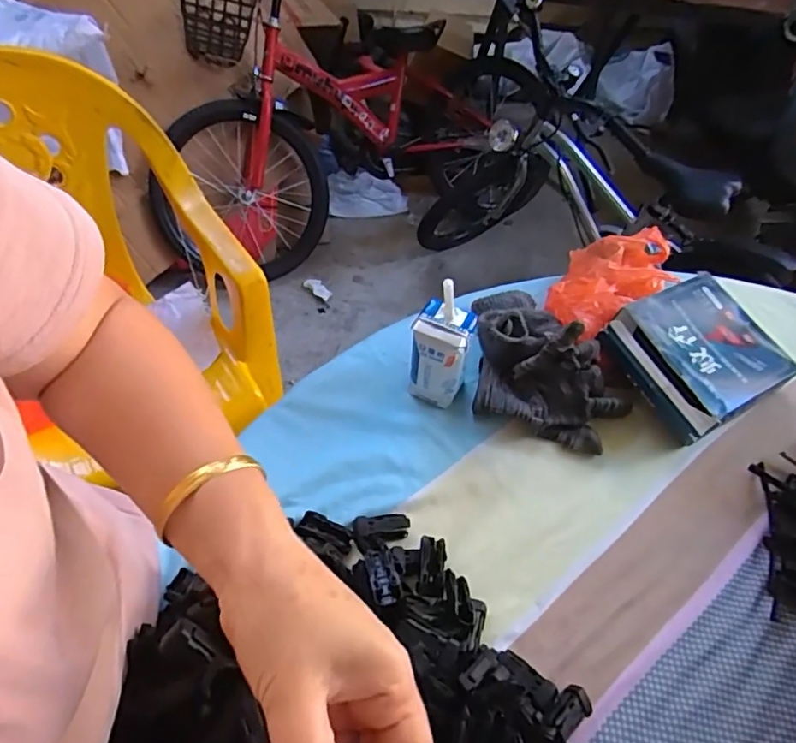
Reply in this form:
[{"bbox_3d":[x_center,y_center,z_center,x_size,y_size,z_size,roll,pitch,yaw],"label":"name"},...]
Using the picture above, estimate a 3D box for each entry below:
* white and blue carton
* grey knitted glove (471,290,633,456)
[{"bbox_3d":[0.039,-0.015,0.534,0.051,0.103,0.048,17,56,8],"label":"white and blue carton"},{"bbox_3d":[0.150,-0.016,0.562,0.176,0.069,0.151,21,57,10],"label":"grey knitted glove"}]

